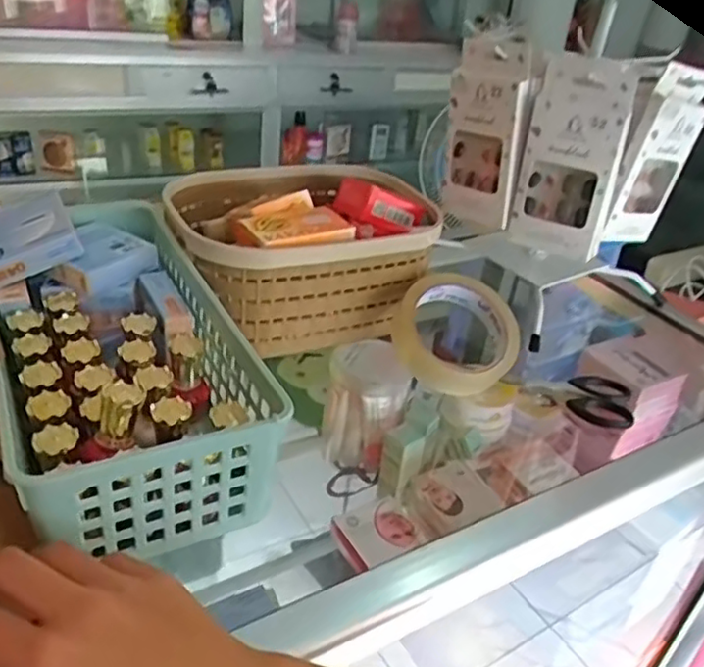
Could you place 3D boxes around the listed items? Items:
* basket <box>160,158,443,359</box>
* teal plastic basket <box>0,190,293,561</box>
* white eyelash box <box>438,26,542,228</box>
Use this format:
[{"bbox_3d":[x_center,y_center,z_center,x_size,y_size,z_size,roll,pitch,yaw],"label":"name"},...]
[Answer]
[{"bbox_3d":[-0.045,-0.073,0.583,0.216,0.100,0.164,-8,34,-24],"label":"basket"},{"bbox_3d":[-0.155,0.009,0.444,0.142,0.097,0.282,-10,35,-27],"label":"teal plastic basket"},{"bbox_3d":[0.114,-0.168,0.578,0.024,0.157,0.086,-18,40,-34],"label":"white eyelash box"}]

